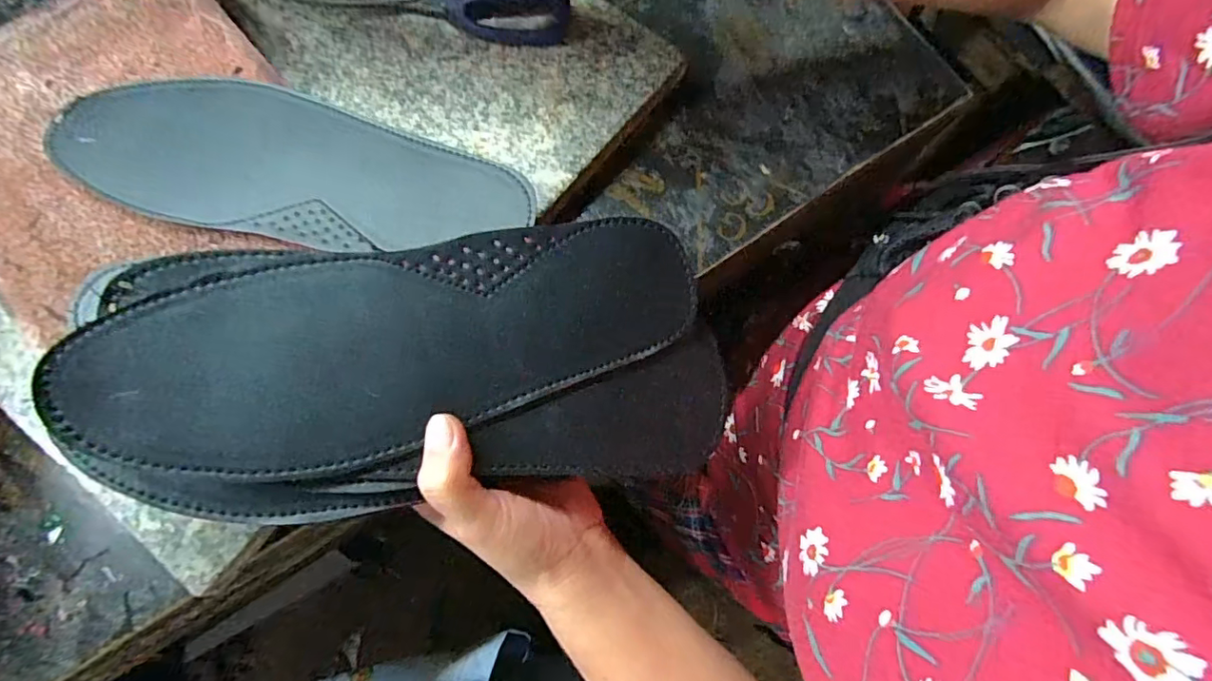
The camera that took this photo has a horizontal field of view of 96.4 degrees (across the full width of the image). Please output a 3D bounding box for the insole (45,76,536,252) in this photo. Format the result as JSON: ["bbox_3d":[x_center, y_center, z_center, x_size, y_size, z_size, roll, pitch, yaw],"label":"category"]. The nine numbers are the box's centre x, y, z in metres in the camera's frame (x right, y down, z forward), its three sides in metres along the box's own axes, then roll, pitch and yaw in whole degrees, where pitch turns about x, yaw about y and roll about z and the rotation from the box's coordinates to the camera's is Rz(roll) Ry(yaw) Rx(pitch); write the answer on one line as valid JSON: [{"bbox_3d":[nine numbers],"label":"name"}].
[{"bbox_3d":[-0.167,-0.096,0.294,0.251,0.004,0.088,12,73,1],"label":"insole"}]

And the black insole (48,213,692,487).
[{"bbox_3d":[-0.081,0.002,0.239,0.254,0.008,0.085,-11,86,-16],"label":"black insole"}]

